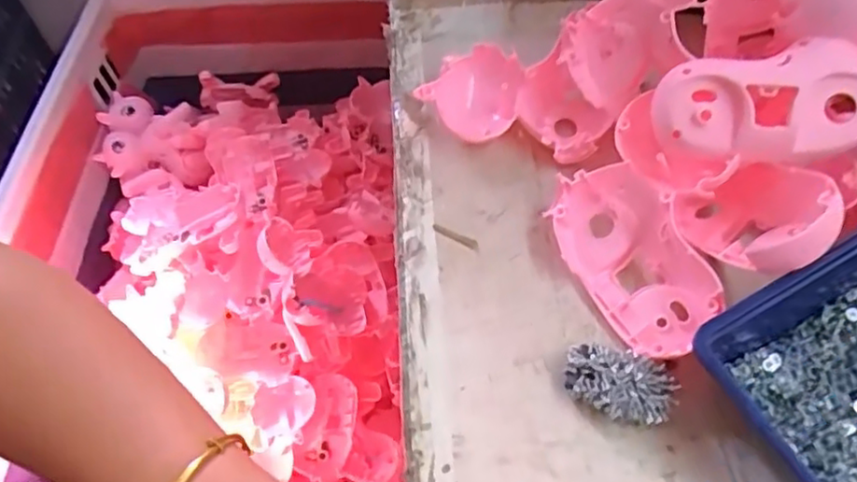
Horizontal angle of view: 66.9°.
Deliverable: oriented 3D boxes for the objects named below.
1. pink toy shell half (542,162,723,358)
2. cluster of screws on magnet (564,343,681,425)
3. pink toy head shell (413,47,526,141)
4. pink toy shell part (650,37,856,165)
[{"bbox_3d":[0.117,0.010,0.377,0.060,0.037,0.119,-21,58,-10],"label":"pink toy shell half"},{"bbox_3d":[0.101,0.077,0.346,0.055,0.024,0.033,21,61,16],"label":"cluster of screws on magnet"},{"bbox_3d":[0.032,-0.102,0.449,0.062,0.037,0.058,-2,57,2],"label":"pink toy head shell"},{"bbox_3d":[0.189,-0.075,0.362,0.116,0.032,0.062,-3,93,11],"label":"pink toy shell part"}]

